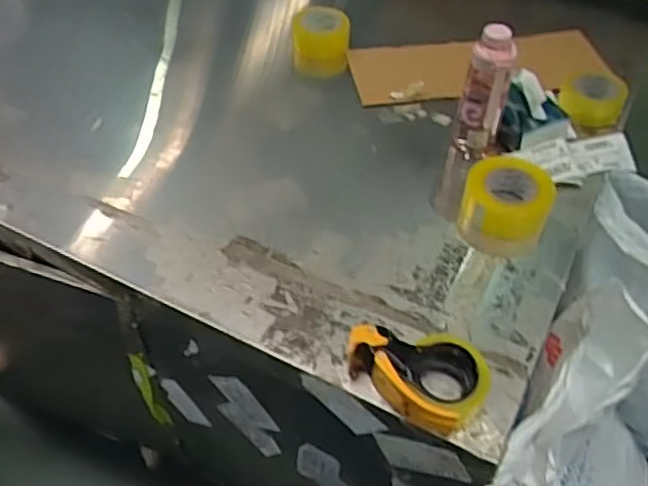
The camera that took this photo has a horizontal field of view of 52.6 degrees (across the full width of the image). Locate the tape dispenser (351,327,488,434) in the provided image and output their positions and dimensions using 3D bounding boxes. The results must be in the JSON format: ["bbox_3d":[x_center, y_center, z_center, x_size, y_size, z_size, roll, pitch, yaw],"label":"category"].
[{"bbox_3d":[0.123,0.155,0.831,0.170,0.062,0.119,37,59,27],"label":"tape dispenser"}]

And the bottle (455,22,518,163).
[{"bbox_3d":[0.268,-0.241,1.084,0.080,0.212,0.076,11,51,9],"label":"bottle"}]

